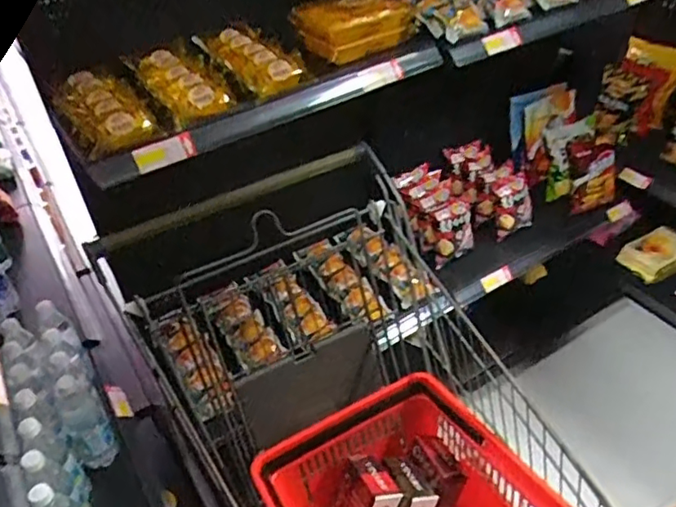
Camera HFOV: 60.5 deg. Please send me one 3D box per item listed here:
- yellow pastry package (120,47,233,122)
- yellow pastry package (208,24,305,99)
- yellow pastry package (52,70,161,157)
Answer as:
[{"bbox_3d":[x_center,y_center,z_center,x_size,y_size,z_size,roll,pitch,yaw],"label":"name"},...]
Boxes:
[{"bbox_3d":[-0.261,-0.284,0.949,0.107,0.040,0.216,-27,45,-25],"label":"yellow pastry package"},{"bbox_3d":[-0.144,-0.335,0.997,0.106,0.044,0.204,-27,45,-25],"label":"yellow pastry package"},{"bbox_3d":[-0.369,-0.224,0.898,0.114,0.062,0.199,-25,45,-24],"label":"yellow pastry package"}]

